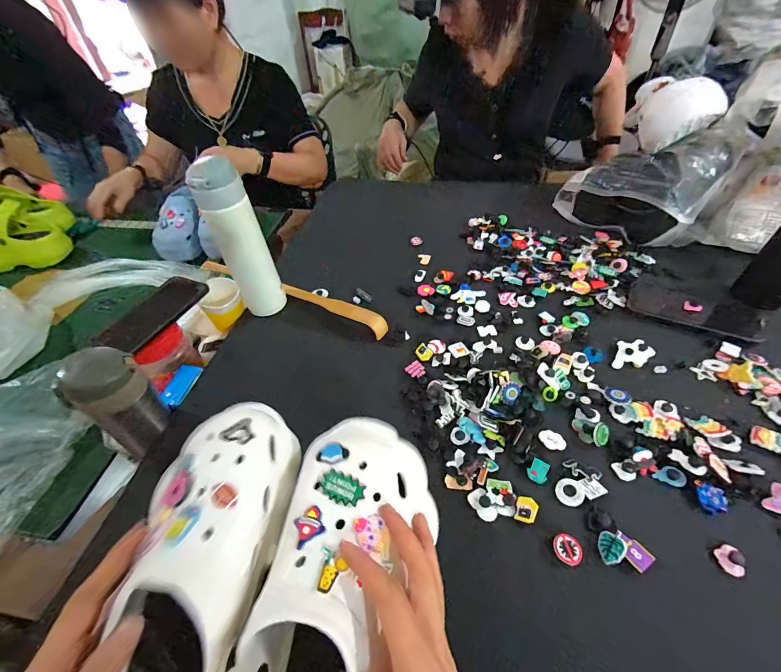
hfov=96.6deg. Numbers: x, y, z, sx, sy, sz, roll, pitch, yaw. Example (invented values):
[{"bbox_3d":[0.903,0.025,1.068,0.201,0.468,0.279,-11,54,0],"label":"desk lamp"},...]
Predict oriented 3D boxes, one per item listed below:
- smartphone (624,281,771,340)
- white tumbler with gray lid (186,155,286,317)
[{"bbox_3d":[0.463,-0.044,0.528,0.171,0.016,0.094,21,51,23],"label":"smartphone"},{"bbox_3d":[-0.209,-0.122,0.497,0.058,0.228,0.053,-19,47,-13],"label":"white tumbler with gray lid"}]

